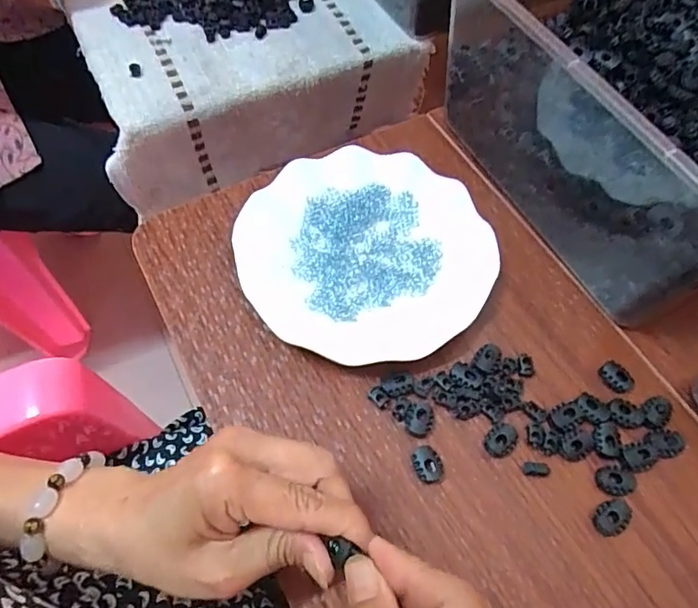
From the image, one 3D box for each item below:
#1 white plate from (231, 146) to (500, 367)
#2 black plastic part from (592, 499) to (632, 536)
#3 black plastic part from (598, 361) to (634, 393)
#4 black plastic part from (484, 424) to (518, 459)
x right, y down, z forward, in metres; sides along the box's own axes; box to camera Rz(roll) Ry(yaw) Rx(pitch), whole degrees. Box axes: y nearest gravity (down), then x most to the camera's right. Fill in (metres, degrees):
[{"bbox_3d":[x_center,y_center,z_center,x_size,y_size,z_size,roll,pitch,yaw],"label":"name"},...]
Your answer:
[{"bbox_3d":[0.013,-0.040,0.388,0.176,0.025,0.171,1,63,-2],"label":"white plate"},{"bbox_3d":[0.161,0.130,0.313,0.024,0.012,0.018,-16,64,-10],"label":"black plastic part"},{"bbox_3d":[0.185,0.052,0.359,0.015,0.013,0.023,-26,66,-14],"label":"black plastic part"},{"bbox_3d":[0.098,0.088,0.333,0.017,0.011,0.021,36,67,16],"label":"black plastic part"}]

